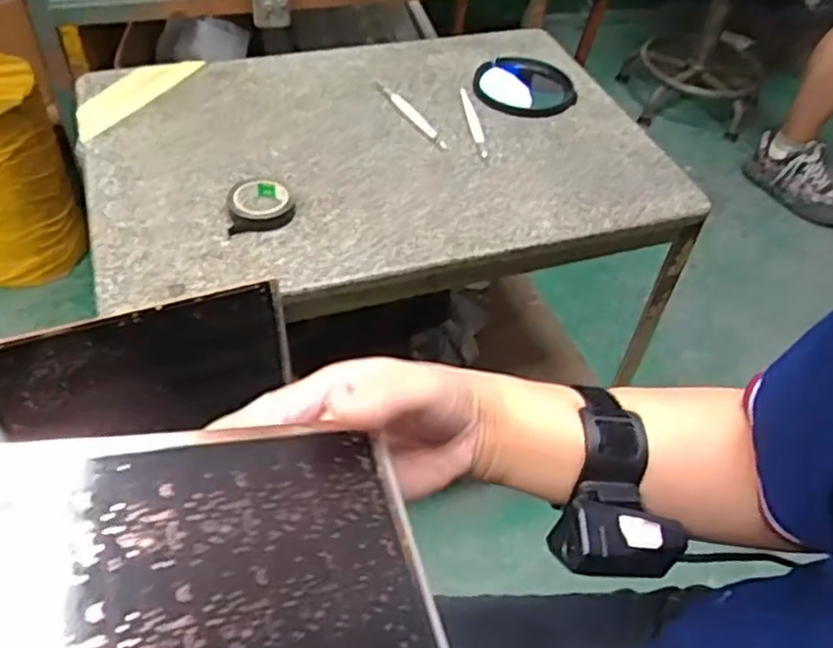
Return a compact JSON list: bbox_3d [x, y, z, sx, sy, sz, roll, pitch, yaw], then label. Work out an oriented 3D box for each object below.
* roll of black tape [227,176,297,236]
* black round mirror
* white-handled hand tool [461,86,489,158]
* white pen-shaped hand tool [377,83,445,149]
[{"bbox_3d":[-0.150,-0.116,0.702,0.060,0.019,0.071,-2,48,-7],"label":"roll of black tape"},{"bbox_3d":[0.132,-0.300,0.903,0.123,0.014,0.136,-2,48,-7],"label":"black round mirror"},{"bbox_3d":[0.067,-0.234,0.836,0.011,0.010,0.128,-4,48,-8],"label":"white-handled hand tool"},{"bbox_3d":[-0.008,-0.242,0.837,0.015,0.009,0.141,-26,55,-25],"label":"white pen-shaped hand tool"}]

